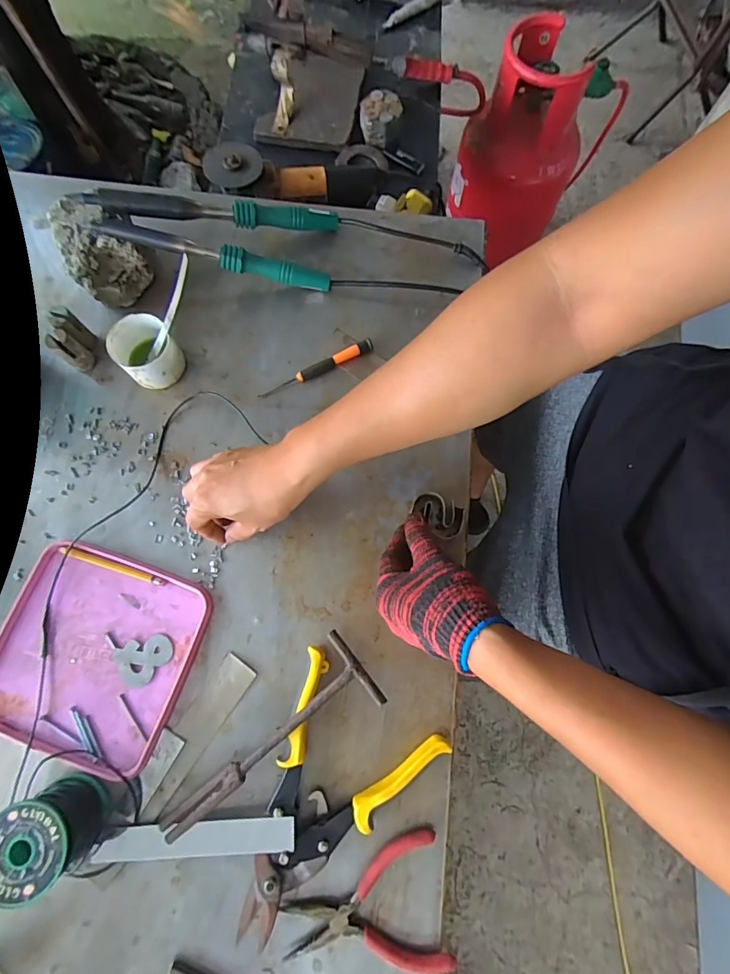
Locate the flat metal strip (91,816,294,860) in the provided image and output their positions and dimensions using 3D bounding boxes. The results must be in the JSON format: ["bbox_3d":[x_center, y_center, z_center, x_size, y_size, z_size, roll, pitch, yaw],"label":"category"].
[{"bbox_3d":[-0.150,0.310,0.396,0.174,0.006,0.026,-6,72,5],"label":"flat metal strip"}]

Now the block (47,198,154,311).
[{"bbox_3d":[-0.308,-0.276,0.526,0.103,0.074,0.094,42,79,10],"label":"block"}]

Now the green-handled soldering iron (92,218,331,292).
[{"bbox_3d":[-0.169,-0.267,0.513,0.263,0.024,0.026,9,74,-13],"label":"green-handled soldering iron"}]

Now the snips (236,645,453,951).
[{"bbox_3d":[-0.013,0.284,0.405,0.141,0.030,0.232,15,75,4],"label":"snips"}]

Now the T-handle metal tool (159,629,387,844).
[{"bbox_3d":[-0.093,0.235,0.412,0.224,0.040,0.072,-37,78,-9],"label":"T-handle metal tool"}]

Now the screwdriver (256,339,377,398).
[{"bbox_3d":[-0.057,-0.140,0.523,0.142,0.015,0.017,-25,76,-7],"label":"screwdriver"}]

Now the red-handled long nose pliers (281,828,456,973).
[{"bbox_3d":[0.000,0.373,0.392,0.139,0.011,0.101,-10,75,-3],"label":"red-handled long nose pliers"}]

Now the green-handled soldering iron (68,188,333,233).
[{"bbox_3d":[-0.176,-0.324,0.525,0.290,0.026,0.024,-4,74,-15],"label":"green-handled soldering iron"}]

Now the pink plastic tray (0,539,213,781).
[{"bbox_3d":[-0.271,0.162,0.446,0.188,0.011,0.185,18,76,5],"label":"pink plastic tray"}]

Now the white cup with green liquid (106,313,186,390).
[{"bbox_3d":[-0.243,-0.149,0.505,0.062,0.052,0.069,-42,79,-10],"label":"white cup with green liquid"}]

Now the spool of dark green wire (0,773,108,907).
[{"bbox_3d":[-0.271,0.296,0.382,0.070,0.063,0.067,0,75,0],"label":"spool of dark green wire"}]

